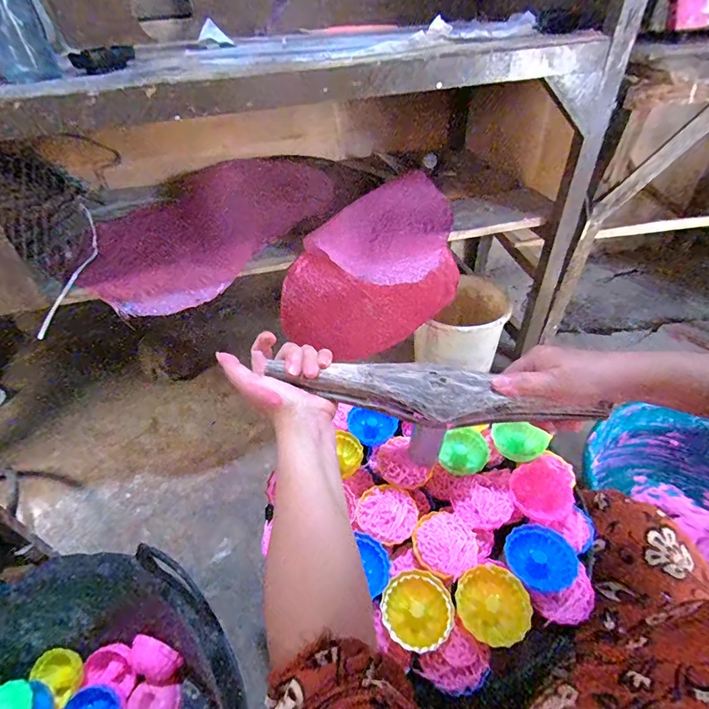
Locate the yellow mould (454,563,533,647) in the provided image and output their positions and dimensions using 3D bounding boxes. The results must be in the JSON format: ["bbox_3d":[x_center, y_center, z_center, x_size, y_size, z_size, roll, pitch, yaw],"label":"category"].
[{"bbox_3d":[0.123,0.221,0.365,0.063,0.026,0.054,23,52,24],"label":"yellow mould"}]

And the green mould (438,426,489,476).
[{"bbox_3d":[0.130,0.117,0.492,0.053,0.022,0.055,18,76,14],"label":"green mould"}]

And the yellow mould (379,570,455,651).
[{"bbox_3d":[0.055,0.227,0.366,0.061,0.024,0.057,-2,46,2],"label":"yellow mould"}]

